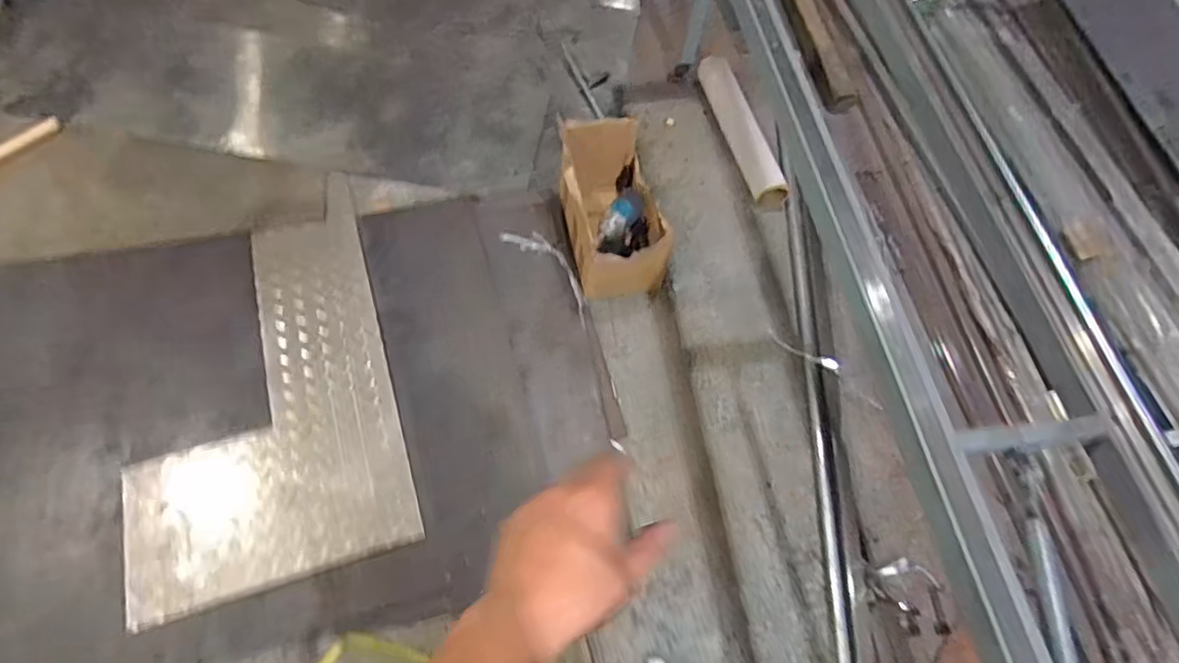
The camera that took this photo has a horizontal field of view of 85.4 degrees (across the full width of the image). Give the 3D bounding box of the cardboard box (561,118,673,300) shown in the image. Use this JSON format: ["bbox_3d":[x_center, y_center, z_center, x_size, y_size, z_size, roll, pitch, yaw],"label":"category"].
[{"bbox_3d":[0.053,-0.319,1.596,0.225,0.229,0.474,-3,63,-7],"label":"cardboard box"}]

